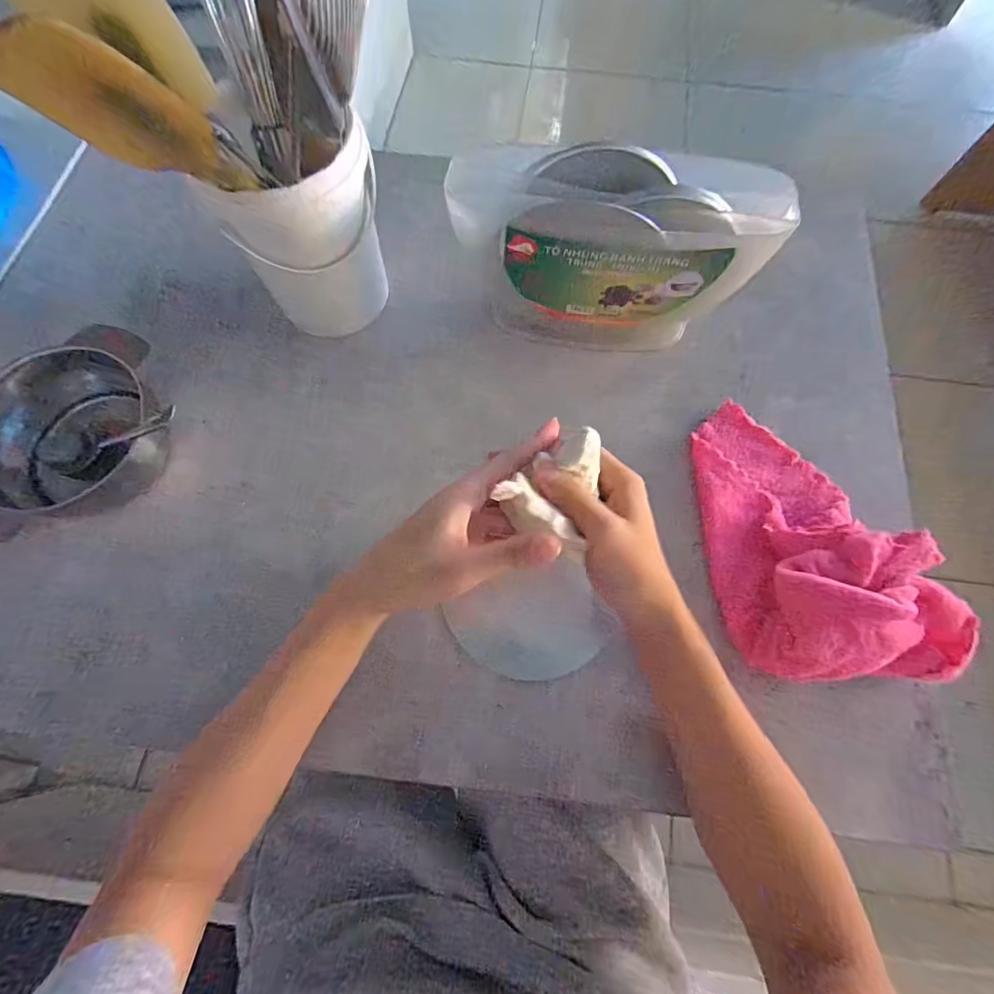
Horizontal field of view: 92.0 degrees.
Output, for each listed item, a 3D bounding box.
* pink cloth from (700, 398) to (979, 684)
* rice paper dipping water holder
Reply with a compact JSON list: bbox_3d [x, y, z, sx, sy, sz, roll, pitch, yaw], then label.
[{"bbox_3d":[0.231,0.023,0.340,0.147,0.048,0.198,-2,71,0],"label":"pink cloth"},{"bbox_3d":[0.081,-0.178,0.359,0.218,0.143,0.070,3,71,2],"label":"rice paper dipping water holder"}]

